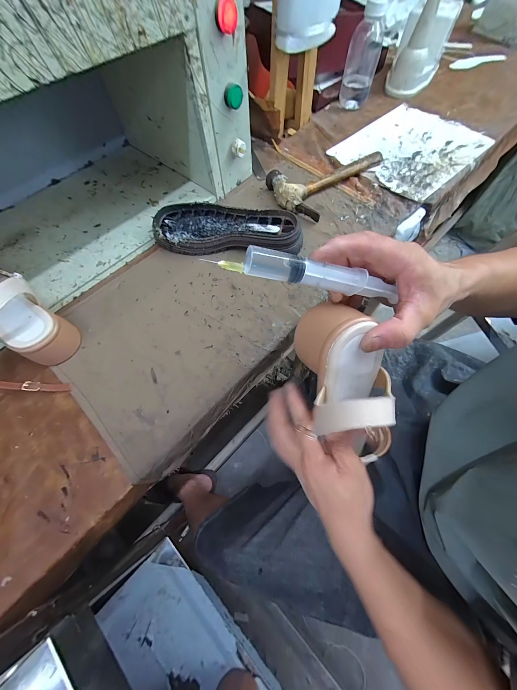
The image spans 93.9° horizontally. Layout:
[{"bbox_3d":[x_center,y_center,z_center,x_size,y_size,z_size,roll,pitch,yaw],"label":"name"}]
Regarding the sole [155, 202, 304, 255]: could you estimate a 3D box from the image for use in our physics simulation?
[{"bbox_3d":[-0.054,-0.206,0.427,0.255,0.035,0.096,5,66,3],"label":"sole"}]

